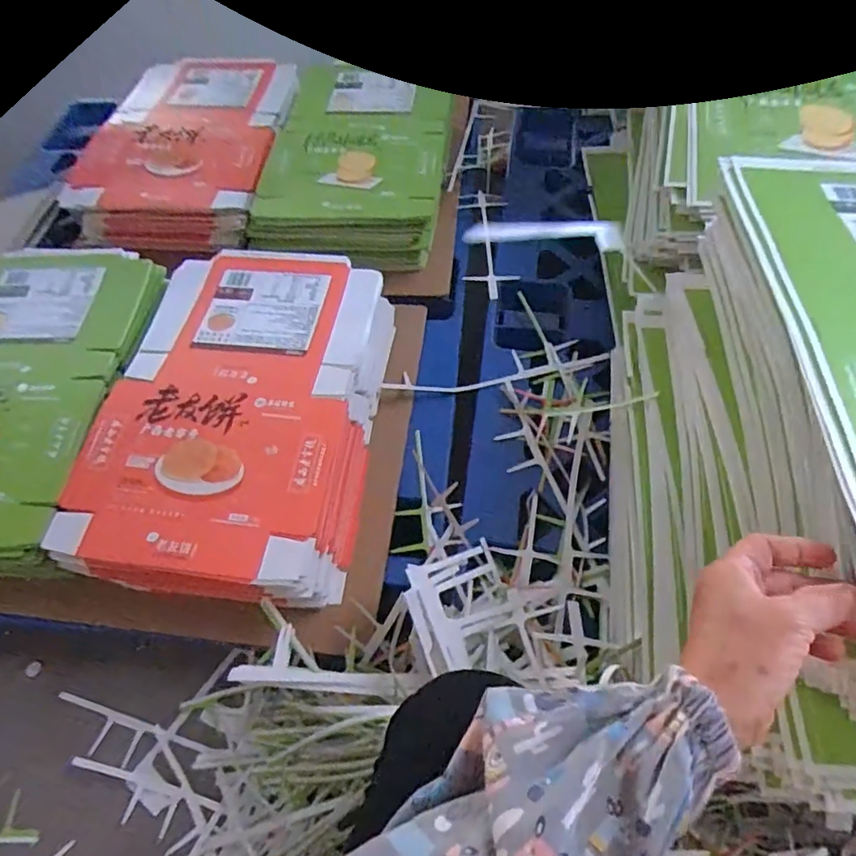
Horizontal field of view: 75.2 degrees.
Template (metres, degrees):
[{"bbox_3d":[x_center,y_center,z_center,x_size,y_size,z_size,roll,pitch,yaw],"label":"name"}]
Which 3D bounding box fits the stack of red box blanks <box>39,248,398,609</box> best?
[{"bbox_3d":[-0.232,-0.016,0.730,0.303,0.149,0.456,6,56,6],"label":"stack of red box blanks"}]

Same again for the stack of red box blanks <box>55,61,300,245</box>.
[{"bbox_3d":[-0.429,-0.528,1.023,0.340,0.107,0.505,1,56,3],"label":"stack of red box blanks"}]

